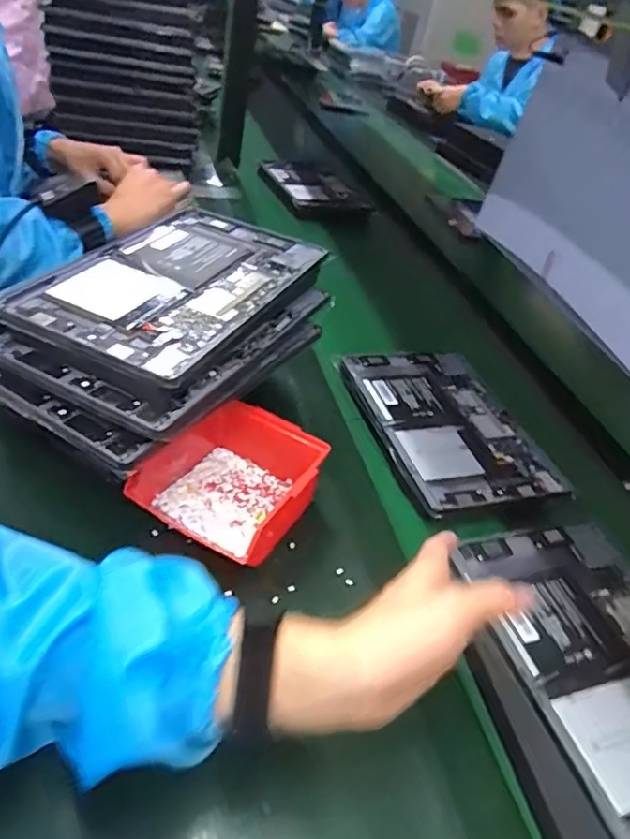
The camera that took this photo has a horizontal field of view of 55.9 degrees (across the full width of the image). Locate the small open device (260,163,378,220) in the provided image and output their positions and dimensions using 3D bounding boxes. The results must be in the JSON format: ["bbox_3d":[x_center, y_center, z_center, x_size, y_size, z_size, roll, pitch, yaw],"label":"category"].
[{"bbox_3d":[-0.003,-0.475,1.211,0.171,0.025,0.296,-2,42,-19],"label":"small open device"}]

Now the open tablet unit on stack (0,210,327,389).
[{"bbox_3d":[-0.119,-0.115,0.521,0.171,0.026,0.255,25,40,14],"label":"open tablet unit on stack"}]

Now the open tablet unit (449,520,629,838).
[{"bbox_3d":[0.229,0.184,0.451,0.162,0.011,0.251,-5,42,-22],"label":"open tablet unit"}]

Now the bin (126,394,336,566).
[{"bbox_3d":[-0.073,0.054,0.511,0.137,0.066,0.132,24,40,17],"label":"bin"}]

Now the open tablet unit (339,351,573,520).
[{"bbox_3d":[0.147,0.001,0.658,0.171,0.009,0.249,-3,42,-20],"label":"open tablet unit"}]

